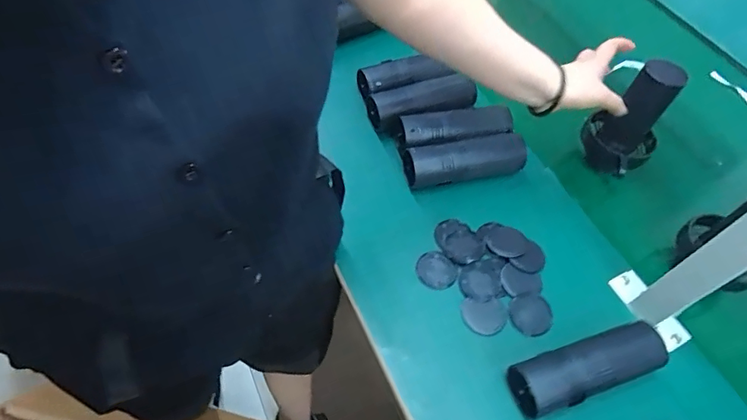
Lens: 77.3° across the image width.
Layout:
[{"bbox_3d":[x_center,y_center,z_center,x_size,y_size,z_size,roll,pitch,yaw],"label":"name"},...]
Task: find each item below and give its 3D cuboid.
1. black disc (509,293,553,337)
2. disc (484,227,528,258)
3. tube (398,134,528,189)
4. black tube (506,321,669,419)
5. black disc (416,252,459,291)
[{"bbox_3d":[0.188,0.125,0.557,0.050,0.006,0.050,2,57,-3],"label":"black disc"},{"bbox_3d":[0.171,0.041,0.602,0.052,0.006,0.044,22,58,10],"label":"disc"},{"bbox_3d":[0.124,-0.066,0.649,0.168,0.053,0.048,-12,59,-12],"label":"tube"},{"bbox_3d":[0.229,0.168,0.498,0.169,0.055,0.057,-13,59,-12],"label":"black tube"},{"bbox_3d":[0.078,0.075,0.578,0.050,0.004,0.048,2,57,-3],"label":"black disc"}]

